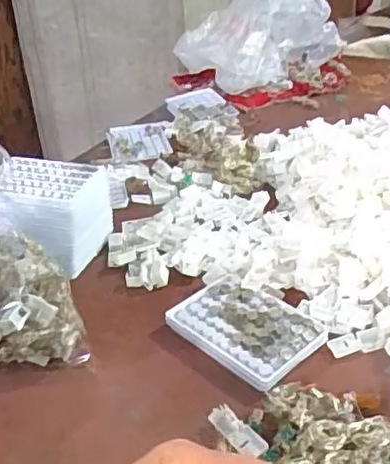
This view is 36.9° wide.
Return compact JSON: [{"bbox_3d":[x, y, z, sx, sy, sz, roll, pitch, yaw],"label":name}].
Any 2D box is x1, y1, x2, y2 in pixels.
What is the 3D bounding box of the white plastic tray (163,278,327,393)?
[{"bbox_3d":[0.046,0.090,0.562,0.098,0.012,0.133,-30,41,-35],"label":"white plastic tray"}]

